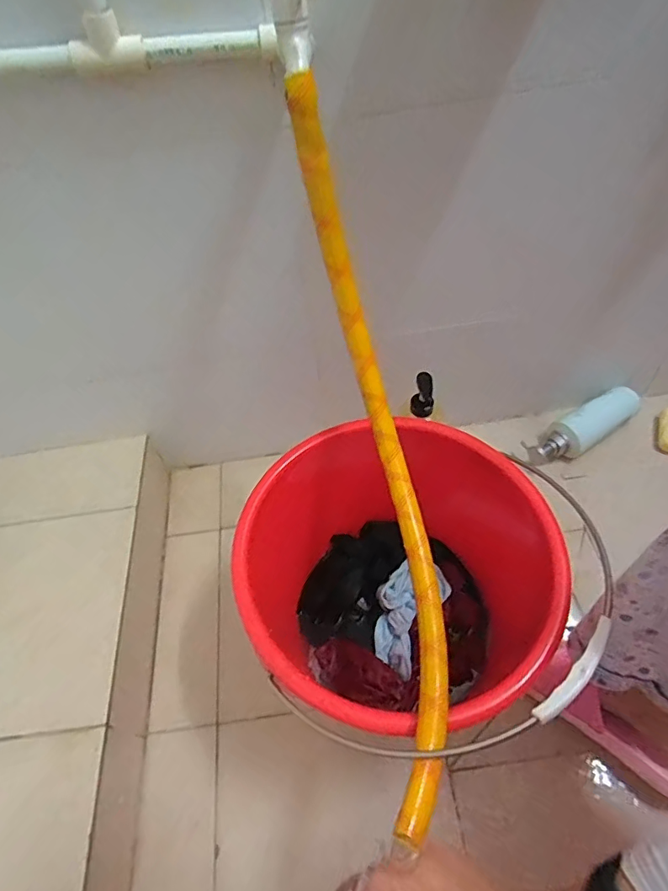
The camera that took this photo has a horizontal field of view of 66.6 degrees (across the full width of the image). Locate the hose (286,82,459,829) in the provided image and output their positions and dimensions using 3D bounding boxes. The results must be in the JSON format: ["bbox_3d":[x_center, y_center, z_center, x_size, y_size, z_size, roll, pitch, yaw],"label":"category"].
[{"bbox_3d":[0.035,-0.001,0.439,0.078,0.150,0.555,-11,85,-5],"label":"hose"}]

